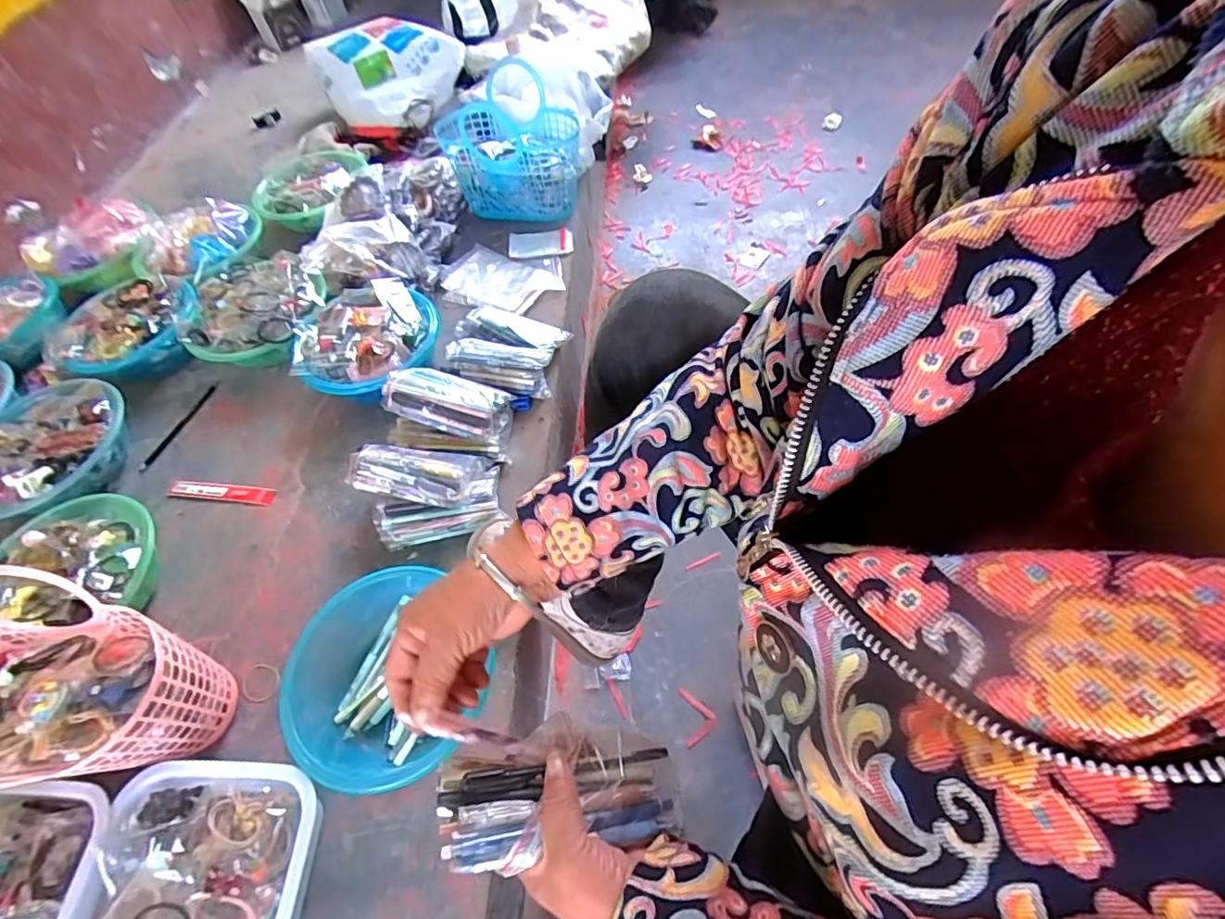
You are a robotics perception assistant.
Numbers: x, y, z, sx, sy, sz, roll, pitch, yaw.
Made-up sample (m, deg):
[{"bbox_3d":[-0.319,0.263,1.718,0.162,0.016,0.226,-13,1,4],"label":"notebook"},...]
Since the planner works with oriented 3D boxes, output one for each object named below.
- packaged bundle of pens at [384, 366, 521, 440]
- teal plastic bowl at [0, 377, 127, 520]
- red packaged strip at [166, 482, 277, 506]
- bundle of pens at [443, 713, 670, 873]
[{"bbox_3d":[-0.236,-0.084,0.788,0.178,0.041,0.092,15,58,-8],"label":"packaged bundle of pens"},{"bbox_3d":[-0.876,-0.016,0.849,0.214,0.073,0.246,11,60,11],"label":"teal plastic bowl"},{"bbox_3d":[-0.589,0.049,0.816,0.185,0.014,0.025,5,59,8],"label":"red packaged strip"},{"bbox_3d":[-0.036,0.216,0.363,0.149,0.027,0.075,-1,56,-17],"label":"bundle of pens"}]

